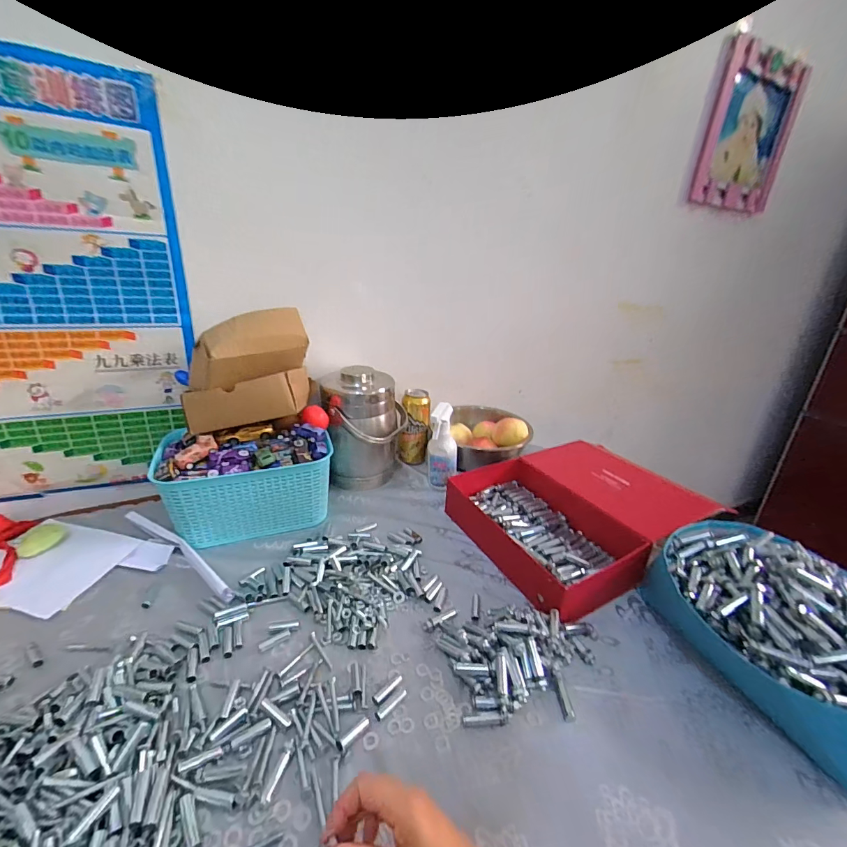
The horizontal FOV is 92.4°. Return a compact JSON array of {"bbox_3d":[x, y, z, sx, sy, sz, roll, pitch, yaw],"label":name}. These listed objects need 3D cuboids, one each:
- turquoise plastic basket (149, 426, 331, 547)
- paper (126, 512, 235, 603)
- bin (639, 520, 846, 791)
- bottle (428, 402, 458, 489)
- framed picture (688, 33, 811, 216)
[{"bbox_3d":[-0.310,0.106,0.733,0.277,0.138,0.158,-6,26,-20],"label":"turquoise plastic basket"},{"bbox_3d":[-0.386,0.202,0.642,0.292,0.018,0.026,18,28,30],"label":"paper"},{"bbox_3d":[0.449,0.246,0.504,0.232,0.138,0.281,-11,28,-28],"label":"bin"},{"bbox_3d":[0.039,0.058,0.816,0.061,0.186,0.056,4,24,2],"label":"bottle"},{"bbox_3d":[0.873,-0.773,1.091,0.362,0.347,0.033,-6,28,-22],"label":"framed picture"}]

